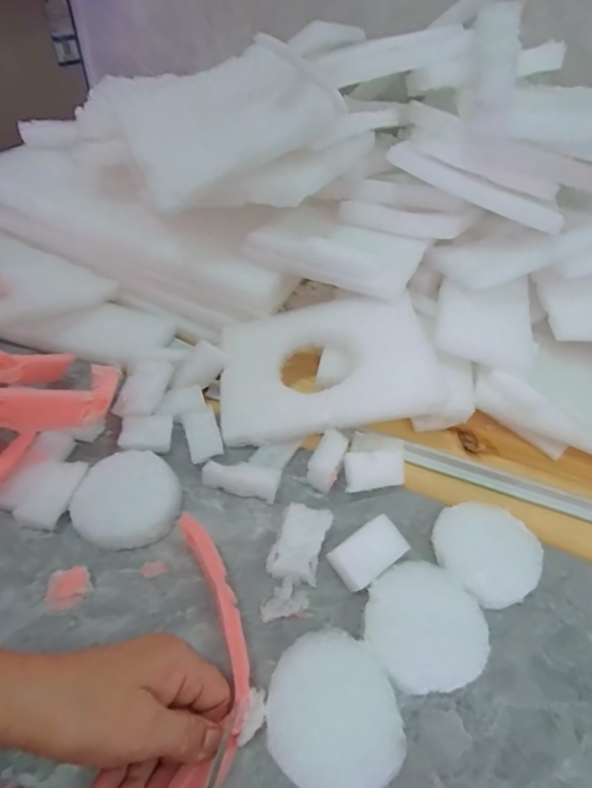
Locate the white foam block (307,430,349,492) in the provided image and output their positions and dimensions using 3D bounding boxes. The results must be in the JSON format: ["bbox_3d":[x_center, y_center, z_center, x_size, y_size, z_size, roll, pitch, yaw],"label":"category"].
[{"bbox_3d":[0.026,0.057,0.389,0.023,0.013,0.052,20,83,14],"label":"white foam block"}]

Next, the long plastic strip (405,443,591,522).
[{"bbox_3d":[0.210,0.086,0.415,0.223,0.011,0.023,18,45,11],"label":"long plastic strip"}]

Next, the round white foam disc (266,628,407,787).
[{"bbox_3d":[0.020,0.188,0.271,0.074,0.021,0.079,3,44,-3],"label":"round white foam disc"}]

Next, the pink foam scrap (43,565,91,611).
[{"bbox_3d":[-0.156,0.135,0.315,0.028,0.012,0.025,-6,46,-13],"label":"pink foam scrap"}]

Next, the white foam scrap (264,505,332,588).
[{"bbox_3d":[0.003,0.112,0.345,0.036,0.017,0.056,15,45,8],"label":"white foam scrap"}]

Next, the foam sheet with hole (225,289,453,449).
[{"bbox_3d":[0.027,-0.030,0.437,0.199,0.019,0.140,-10,57,4],"label":"foam sheet with hole"}]

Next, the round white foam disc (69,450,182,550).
[{"bbox_3d":[-0.131,0.082,0.357,0.076,0.021,0.072,3,44,-3],"label":"round white foam disc"}]

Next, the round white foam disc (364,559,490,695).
[{"bbox_3d":[0.084,0.154,0.308,0.076,0.019,0.077,3,44,-3],"label":"round white foam disc"}]

